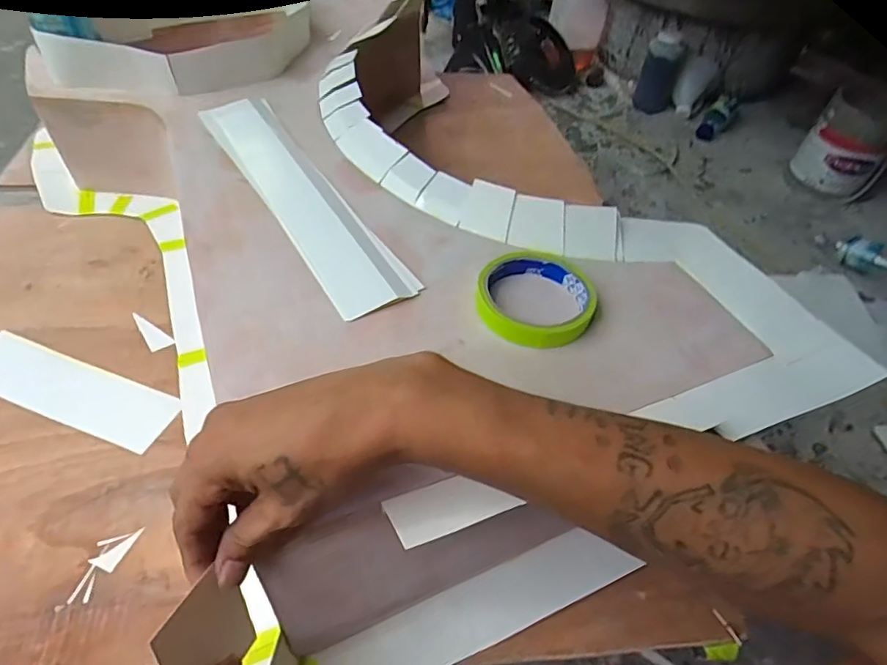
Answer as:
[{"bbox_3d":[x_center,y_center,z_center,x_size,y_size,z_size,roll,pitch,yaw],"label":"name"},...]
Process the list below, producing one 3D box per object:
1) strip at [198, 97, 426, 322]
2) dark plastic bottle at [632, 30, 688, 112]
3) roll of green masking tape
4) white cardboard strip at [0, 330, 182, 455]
[{"bbox_3d":[-0.140,-0.137,0.499,0.067,0.011,0.353,-24,56,-24],"label":"strip"},{"bbox_3d":[0.592,-0.712,1.436,0.100,0.184,0.107,21,51,12],"label":"dark plastic bottle"},{"bbox_3d":[0.071,-0.028,0.412,0.089,0.018,0.091,3,49,-3],"label":"roll of green masking tape"},{"bbox_3d":[-0.353,0.053,0.497,0.221,0.004,0.058,18,53,11],"label":"white cardboard strip"}]

